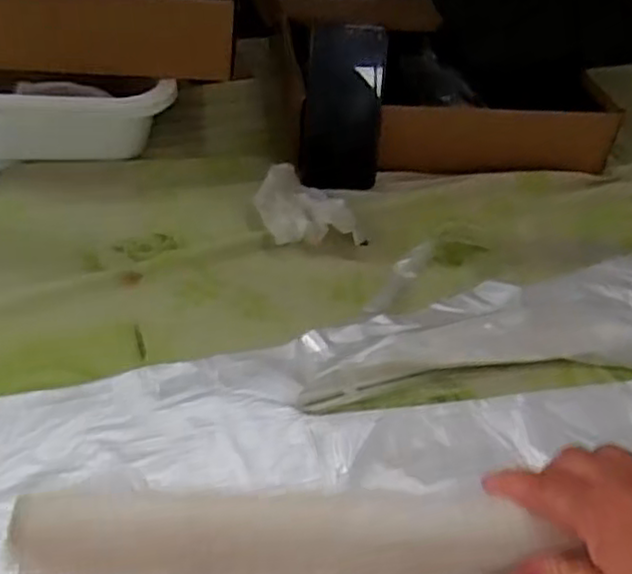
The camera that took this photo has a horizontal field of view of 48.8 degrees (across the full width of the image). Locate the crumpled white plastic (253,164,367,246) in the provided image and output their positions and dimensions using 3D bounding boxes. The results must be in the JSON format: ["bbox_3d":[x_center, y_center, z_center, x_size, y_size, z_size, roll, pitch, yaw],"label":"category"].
[{"bbox_3d":[-0.013,-0.080,0.677,0.087,0.019,0.126,-4,41,-12],"label":"crumpled white plastic"}]

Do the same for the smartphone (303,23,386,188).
[{"bbox_3d":[0.028,-0.182,0.712,0.079,0.161,0.008,8,22,10],"label":"smartphone"}]

